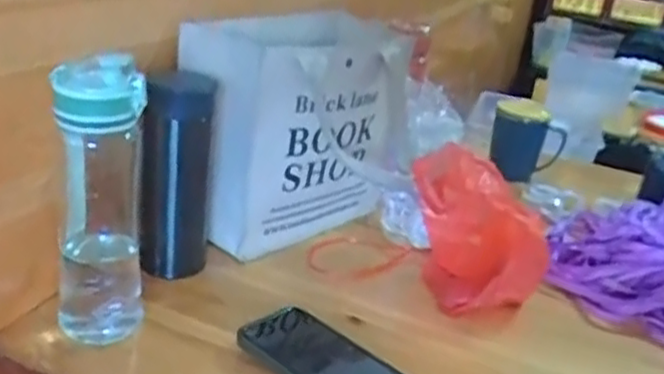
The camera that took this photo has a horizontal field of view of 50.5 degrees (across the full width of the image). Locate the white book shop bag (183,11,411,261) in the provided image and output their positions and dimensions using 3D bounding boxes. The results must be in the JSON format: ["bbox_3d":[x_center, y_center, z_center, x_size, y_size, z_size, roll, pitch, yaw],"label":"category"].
[{"bbox_3d":[-0.029,-0.057,0.775,0.109,0.235,0.221,23,26,34],"label":"white book shop bag"}]

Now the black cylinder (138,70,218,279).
[{"bbox_3d":[-0.149,-0.009,0.679,0.060,0.194,0.054,6,22,-2],"label":"black cylinder"}]

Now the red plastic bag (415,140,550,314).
[{"bbox_3d":[0.142,0.043,0.709,0.085,0.139,0.138,-5,25,-28],"label":"red plastic bag"}]

